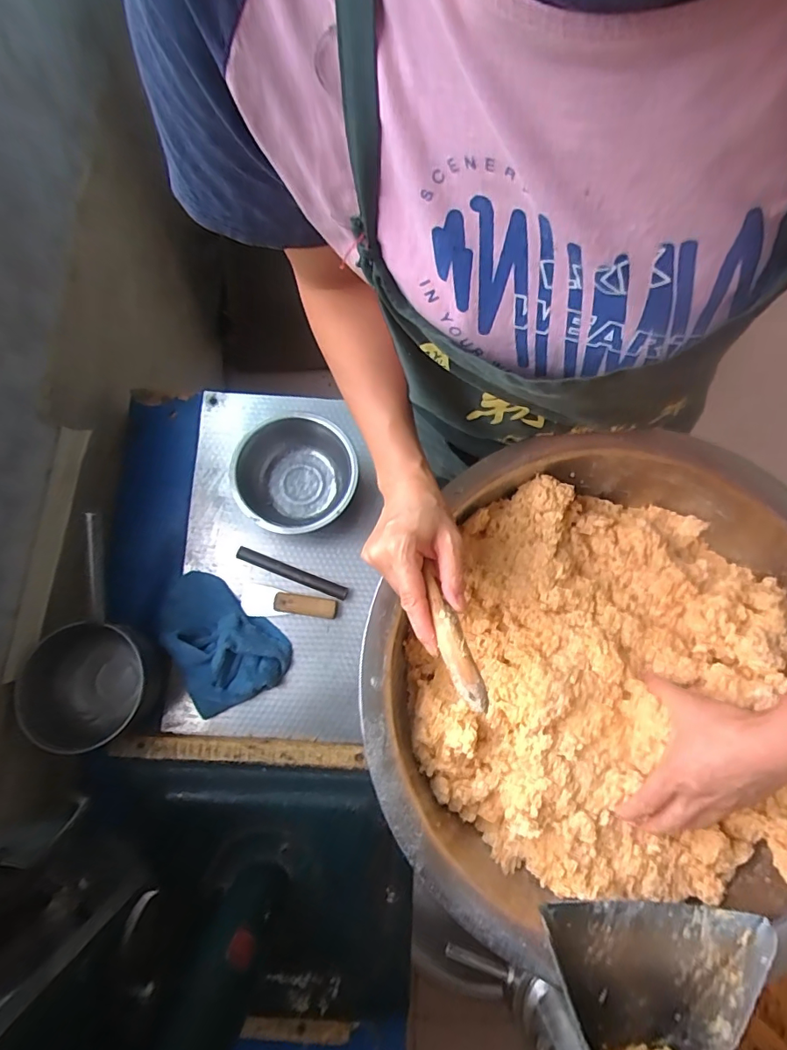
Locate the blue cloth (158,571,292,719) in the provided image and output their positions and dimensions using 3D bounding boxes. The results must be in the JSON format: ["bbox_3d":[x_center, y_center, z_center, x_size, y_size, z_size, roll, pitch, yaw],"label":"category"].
[{"bbox_3d":[-0.268,0.164,0.743,0.156,0.038,0.216,-33,81,-7],"label":"blue cloth"}]

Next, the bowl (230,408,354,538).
[{"bbox_3d":[-0.151,-0.073,0.776,0.177,0.079,0.184,0,78,-1],"label":"bowl"}]

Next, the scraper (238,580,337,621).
[{"bbox_3d":[-0.165,0.123,0.762,0.151,0.027,0.048,10,78,1],"label":"scraper"}]

